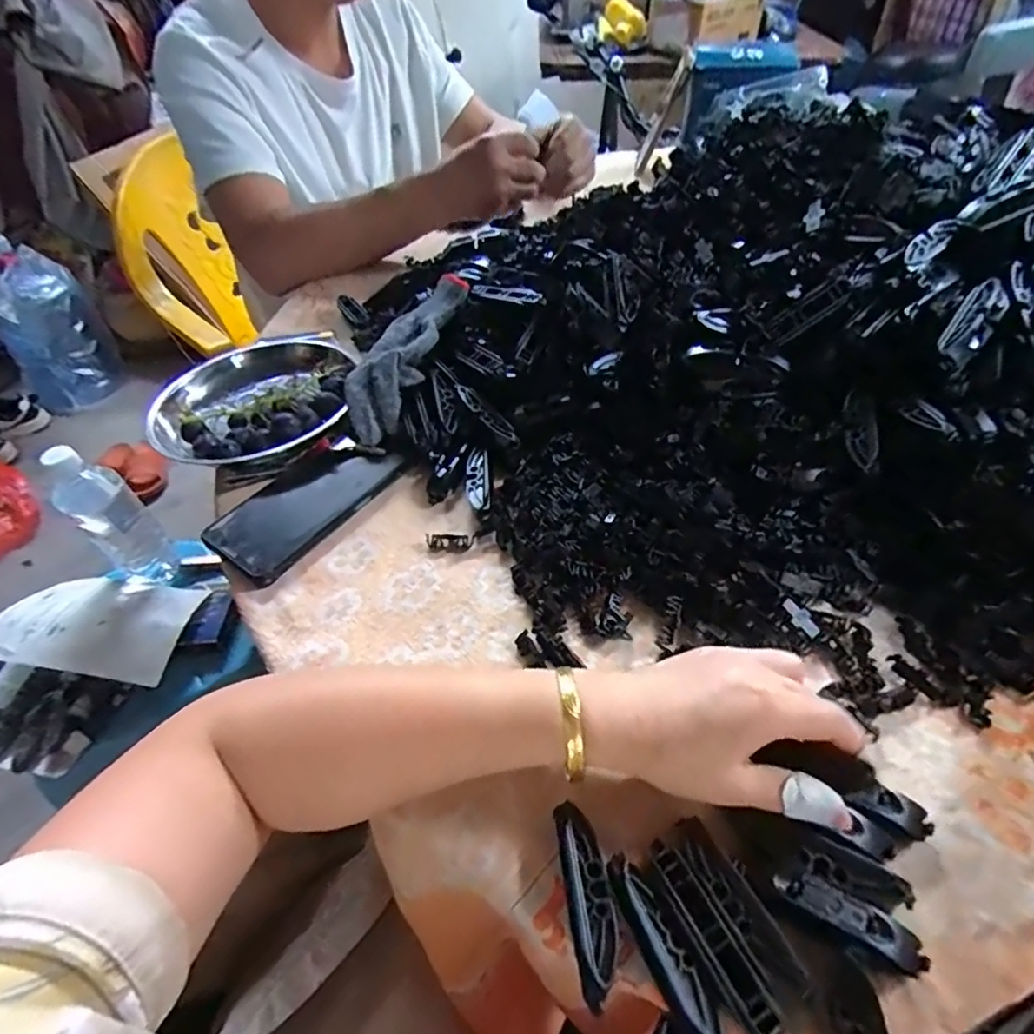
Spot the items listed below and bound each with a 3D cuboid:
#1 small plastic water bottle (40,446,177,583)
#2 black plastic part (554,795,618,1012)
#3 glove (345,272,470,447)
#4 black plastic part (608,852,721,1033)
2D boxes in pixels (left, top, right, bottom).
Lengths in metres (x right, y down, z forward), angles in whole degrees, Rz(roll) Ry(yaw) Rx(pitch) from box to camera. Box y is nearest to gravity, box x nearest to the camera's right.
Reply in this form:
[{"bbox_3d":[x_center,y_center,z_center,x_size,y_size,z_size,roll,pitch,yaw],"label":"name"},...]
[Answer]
[{"bbox_3d":[-0.473,0.001,0.707,0.067,0.213,0.064,-38,54,-26],"label":"small plastic water bottle"},{"bbox_3d":[0.033,0.176,0.280,0.019,0.013,0.079,-8,47,-2],"label":"black plastic part"},{"bbox_3d":[-0.100,-0.145,0.517,0.057,0.037,0.170,17,67,20],"label":"glove"},{"bbox_3d":[0.063,0.185,0.257,0.018,0.006,0.078,-21,49,-14],"label":"black plastic part"}]

